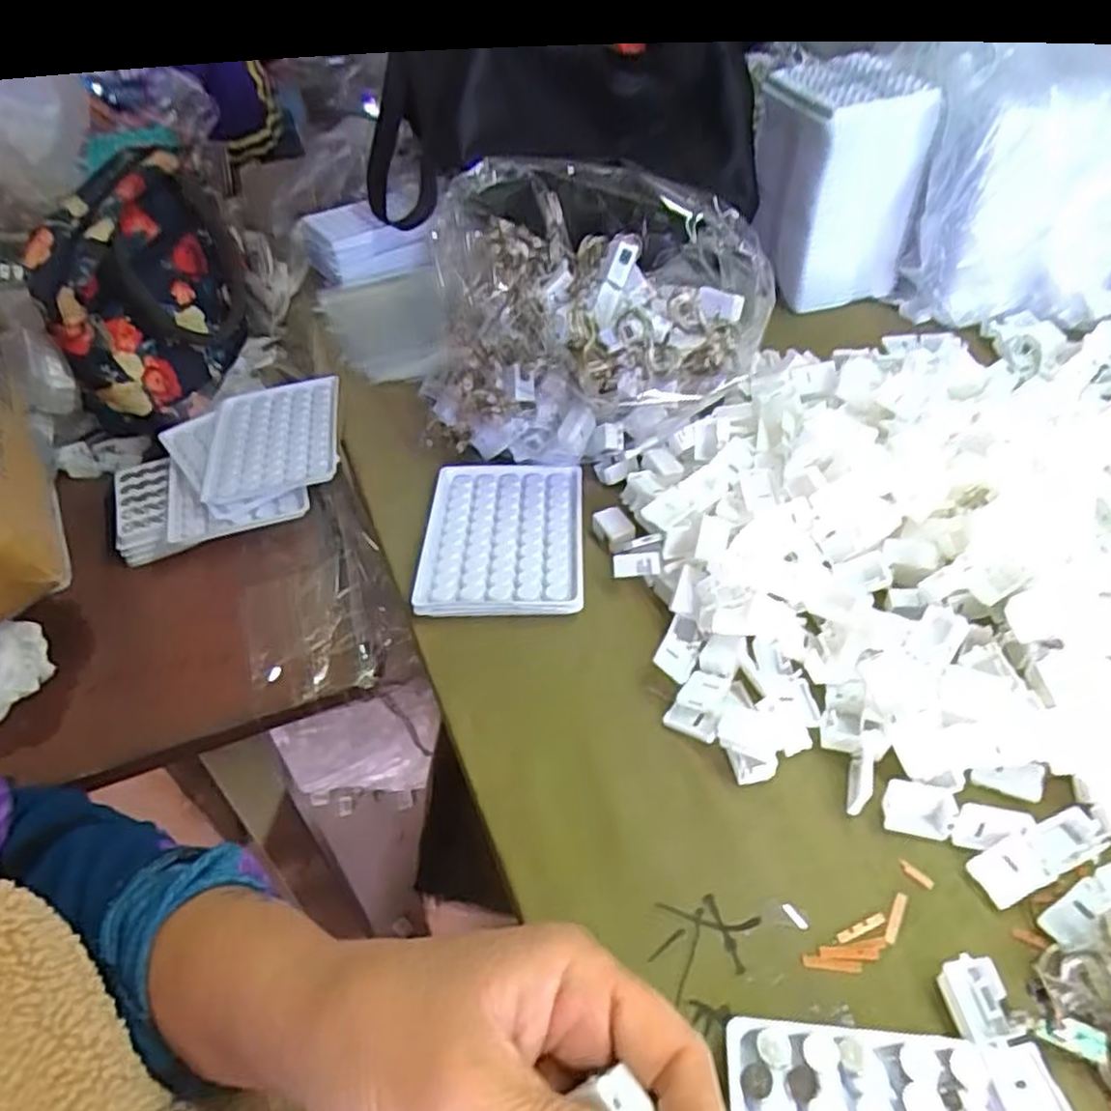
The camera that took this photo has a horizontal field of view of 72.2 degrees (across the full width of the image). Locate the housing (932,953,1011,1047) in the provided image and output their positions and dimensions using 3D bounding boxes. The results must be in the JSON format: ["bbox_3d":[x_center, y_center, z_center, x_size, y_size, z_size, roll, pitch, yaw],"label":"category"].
[{"bbox_3d":[0.151,0.161,0.273,0.020,0.011,0.028,-1,44,3],"label":"housing"}]

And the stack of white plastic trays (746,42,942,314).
[{"bbox_3d":[0.228,-0.314,0.645,0.105,0.158,0.123,-10,43,-4],"label":"stack of white plastic trays"}]

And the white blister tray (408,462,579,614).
[{"bbox_3d":[-0.031,-0.013,0.469,0.094,0.014,0.126,-2,44,2],"label":"white blister tray"}]

